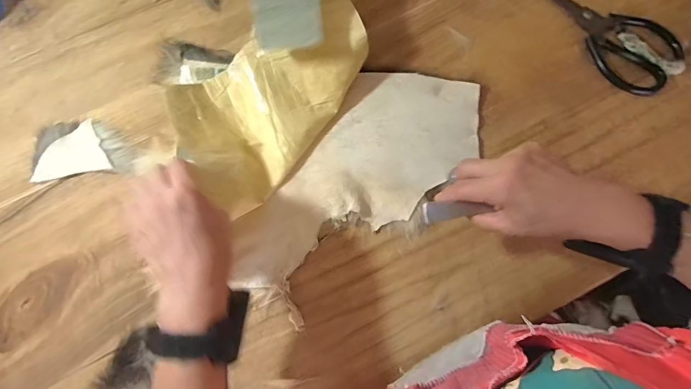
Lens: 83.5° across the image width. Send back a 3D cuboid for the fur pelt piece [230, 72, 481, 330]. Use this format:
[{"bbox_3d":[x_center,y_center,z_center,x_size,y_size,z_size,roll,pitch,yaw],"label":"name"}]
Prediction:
[{"bbox_3d":[0.011,-0.026,0.484,0.360,0.014,0.163,-39,81,-6],"label":"fur pelt piece"}]

